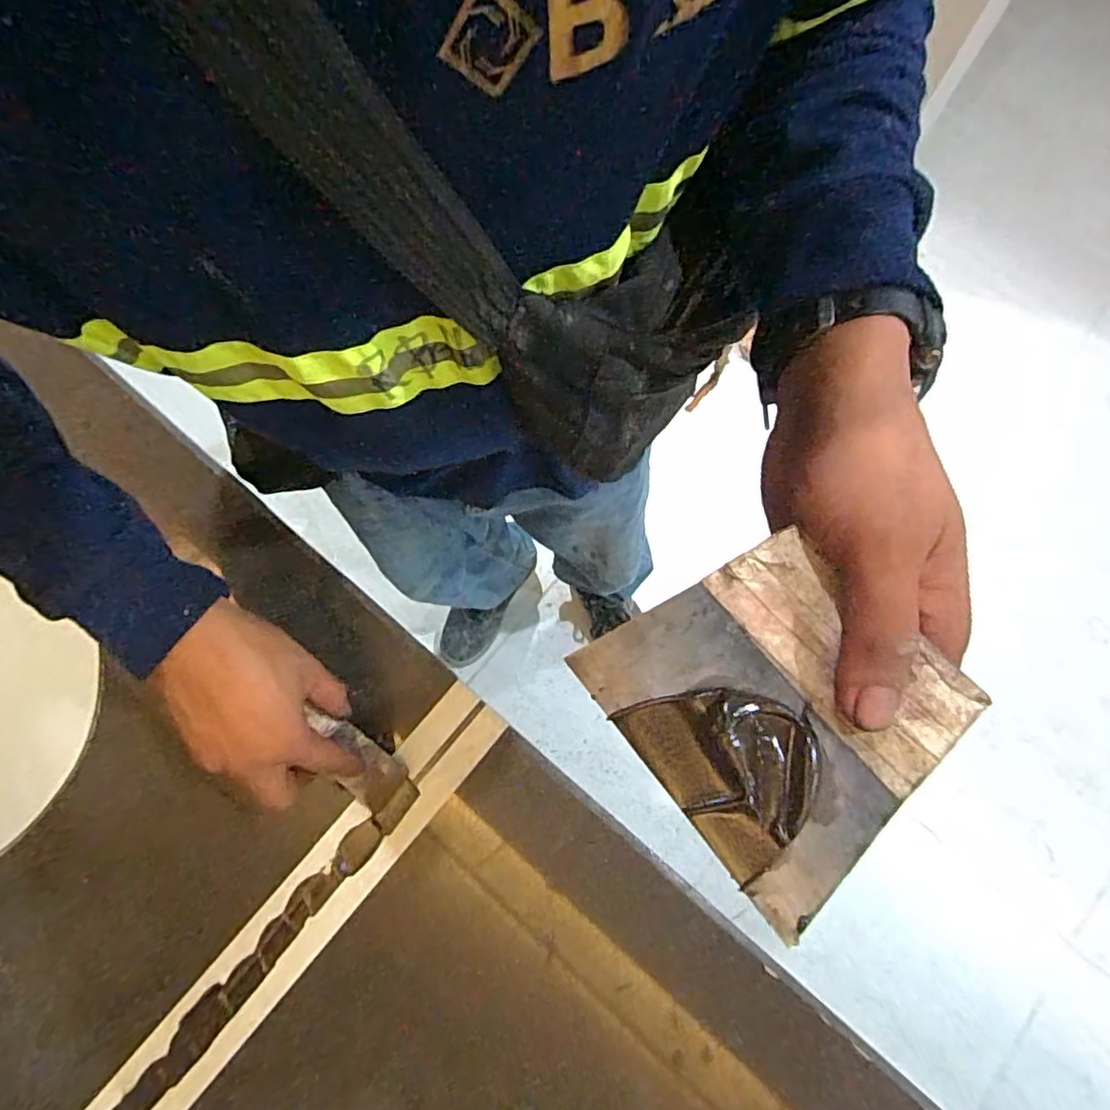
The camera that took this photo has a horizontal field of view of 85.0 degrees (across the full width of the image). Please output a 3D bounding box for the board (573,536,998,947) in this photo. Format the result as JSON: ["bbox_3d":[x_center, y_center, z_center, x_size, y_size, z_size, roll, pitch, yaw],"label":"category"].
[{"bbox_3d":[0.074,0.049,0.205,0.095,0.006,0.104,-39,70,-1],"label":"board"}]

